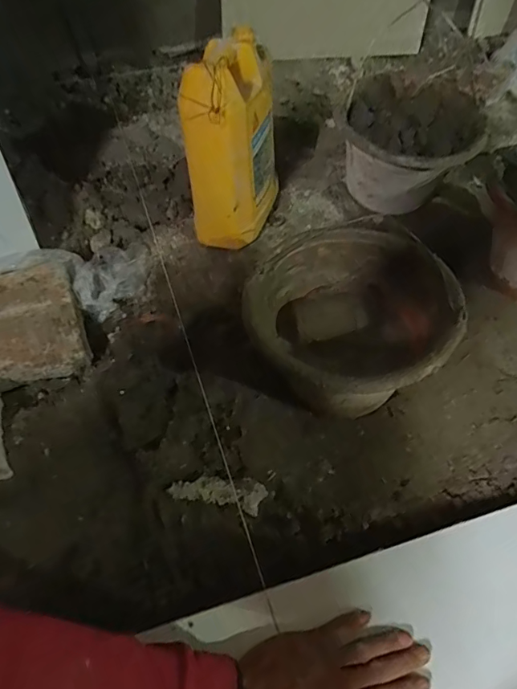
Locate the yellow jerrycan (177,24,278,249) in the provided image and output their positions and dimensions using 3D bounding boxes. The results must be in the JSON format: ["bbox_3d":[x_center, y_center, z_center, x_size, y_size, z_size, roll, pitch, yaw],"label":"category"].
[{"bbox_3d":[-0.040,-0.323,0.753,0.142,0.281,0.185,1,53,1],"label":"yellow jerrycan"}]

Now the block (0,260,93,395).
[{"bbox_3d":[-0.391,-0.025,0.727,0.204,0.062,0.214,-18,55,-13],"label":"block"}]

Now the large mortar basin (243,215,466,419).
[{"bbox_3d":[0.114,-0.010,0.601,0.241,0.181,0.237,0,53,0],"label":"large mortar basin"}]

